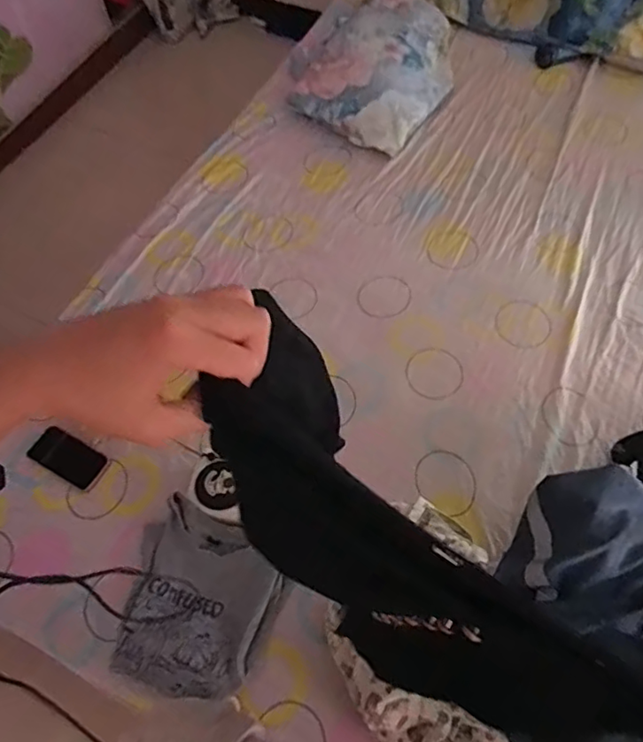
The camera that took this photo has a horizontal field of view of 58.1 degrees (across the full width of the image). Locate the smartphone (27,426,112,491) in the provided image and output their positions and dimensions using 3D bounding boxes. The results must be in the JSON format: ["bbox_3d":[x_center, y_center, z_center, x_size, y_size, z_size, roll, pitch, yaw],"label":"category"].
[{"bbox_3d":[-0.448,0.154,1.028,0.133,0.016,0.068,29,71,4],"label":"smartphone"}]

